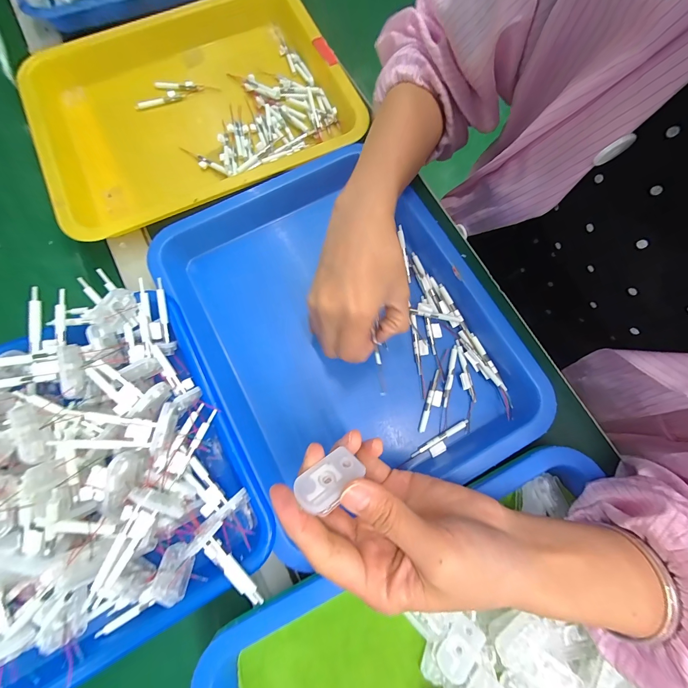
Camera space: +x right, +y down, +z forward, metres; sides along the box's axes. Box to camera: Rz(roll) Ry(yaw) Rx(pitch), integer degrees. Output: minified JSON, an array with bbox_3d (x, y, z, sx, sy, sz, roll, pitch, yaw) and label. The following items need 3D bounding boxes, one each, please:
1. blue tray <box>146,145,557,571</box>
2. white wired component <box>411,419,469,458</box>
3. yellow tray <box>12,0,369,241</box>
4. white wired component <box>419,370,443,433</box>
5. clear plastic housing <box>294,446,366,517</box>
[{"bbox_3d":[0.003,-0.019,0.297,0.281,0.048,0.330,-29,78,-6],"label":"blue tray"},{"bbox_3d":[0.088,0.088,0.275,0.059,0.004,0.014,-30,78,-6],"label":"white wired component"},{"bbox_3d":[-0.169,-0.265,0.361,0.326,0.061,0.259,-26,78,-6],"label":"yellow tray"},{"bbox_3d":[0.083,0.054,0.283,0.013,0.004,0.058,21,78,5],"label":"white wired component"},{"bbox_3d":[-0.007,0.070,0.158,0.035,0.004,0.022,-27,45,-34],"label":"clear plastic housing"}]

